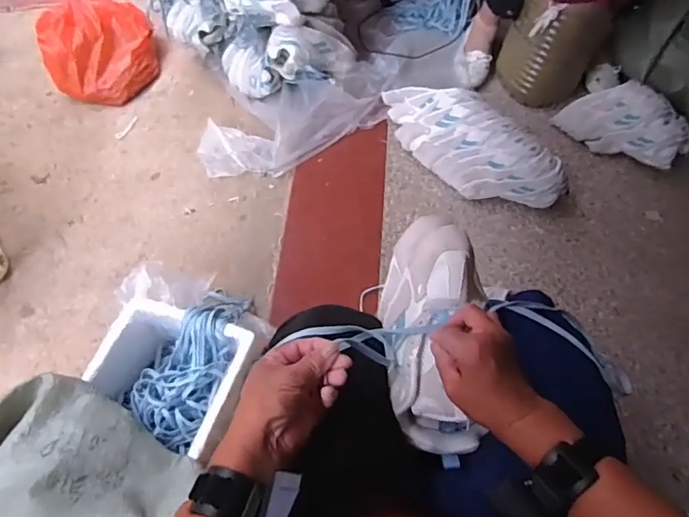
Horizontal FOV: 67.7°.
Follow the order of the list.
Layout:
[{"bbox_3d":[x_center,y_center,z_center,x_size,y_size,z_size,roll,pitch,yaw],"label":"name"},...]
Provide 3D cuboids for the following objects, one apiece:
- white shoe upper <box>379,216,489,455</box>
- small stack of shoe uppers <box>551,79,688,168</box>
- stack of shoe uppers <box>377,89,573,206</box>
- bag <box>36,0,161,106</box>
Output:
[{"bbox_3d":[0.096,0.075,0.554,0.101,0.083,0.249,3,72,-1],"label":"white shoe upper"},{"bbox_3d":[0.677,-0.324,1.236,0.284,0.144,0.127,40,66,18],"label":"small stack of shoe uppers"},{"bbox_3d":[0.265,-0.264,1.160,0.140,0.161,0.469,-36,68,-20],"label":"stack of shoe uppers"},{"bbox_3d":[-0.680,-0.602,1.425,0.289,0.193,0.341,-22,64,-14],"label":"bag"}]

